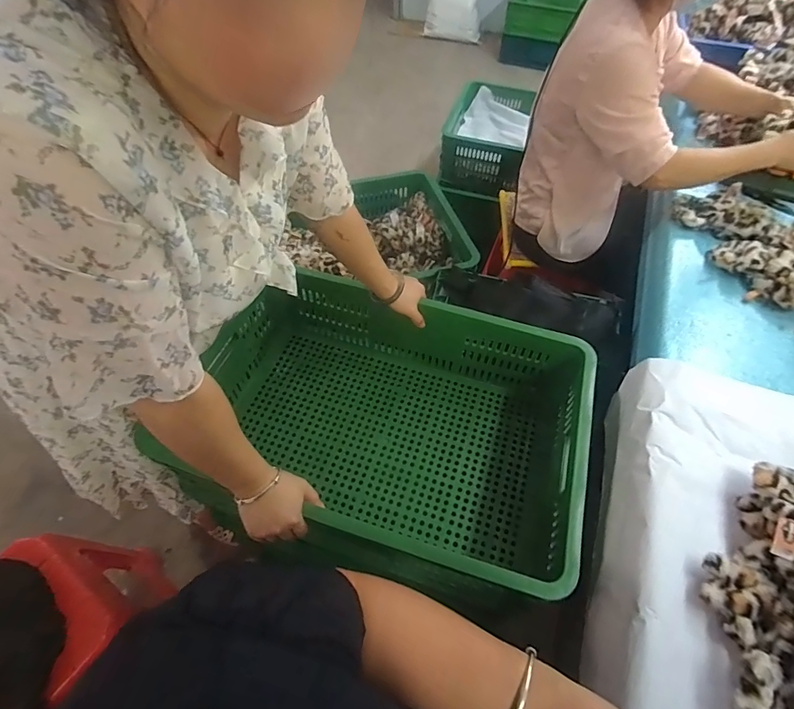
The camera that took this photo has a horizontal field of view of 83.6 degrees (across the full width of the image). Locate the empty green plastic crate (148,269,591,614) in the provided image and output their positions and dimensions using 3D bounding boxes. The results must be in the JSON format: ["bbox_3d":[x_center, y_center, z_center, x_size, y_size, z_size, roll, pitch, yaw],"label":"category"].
[{"bbox_3d":[-0.018,0.096,0.754,0.602,0.179,0.424,16,55,12],"label":"empty green plastic crate"}]

